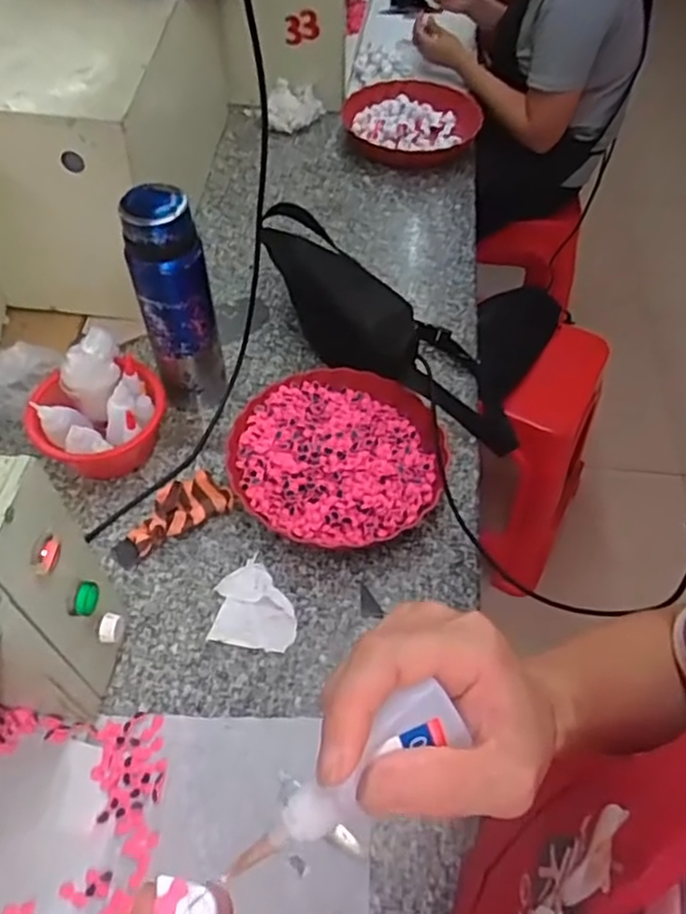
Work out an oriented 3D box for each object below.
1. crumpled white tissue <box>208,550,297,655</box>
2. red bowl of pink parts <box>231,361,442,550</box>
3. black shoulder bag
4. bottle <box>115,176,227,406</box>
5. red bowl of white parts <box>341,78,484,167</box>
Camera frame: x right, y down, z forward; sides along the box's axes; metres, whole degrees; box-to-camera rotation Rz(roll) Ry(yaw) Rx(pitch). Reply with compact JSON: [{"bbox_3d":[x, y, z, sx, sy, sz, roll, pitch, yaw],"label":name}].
[{"bbox_3d":[-0.090,0.148,0.715,0.084,0.019,0.095,3,53,1],"label":"crumpled white tissue"},{"bbox_3d":[-0.008,-0.001,0.799,0.237,0.057,0.223,1,53,-1],"label":"red bowl of pink parts"},{"bbox_3d":[0.050,-0.180,0.898,0.158,0.092,0.448,-36,74,-24],"label":"black shoulder bag"},{"bbox_3d":[-0.184,-0.164,0.778,0.073,0.273,0.059,-6,54,-6],"label":"bottle"},{"bbox_3d":[0.126,-0.589,1.226,0.227,0.066,0.227,1,53,-1],"label":"red bowl of white parts"}]

